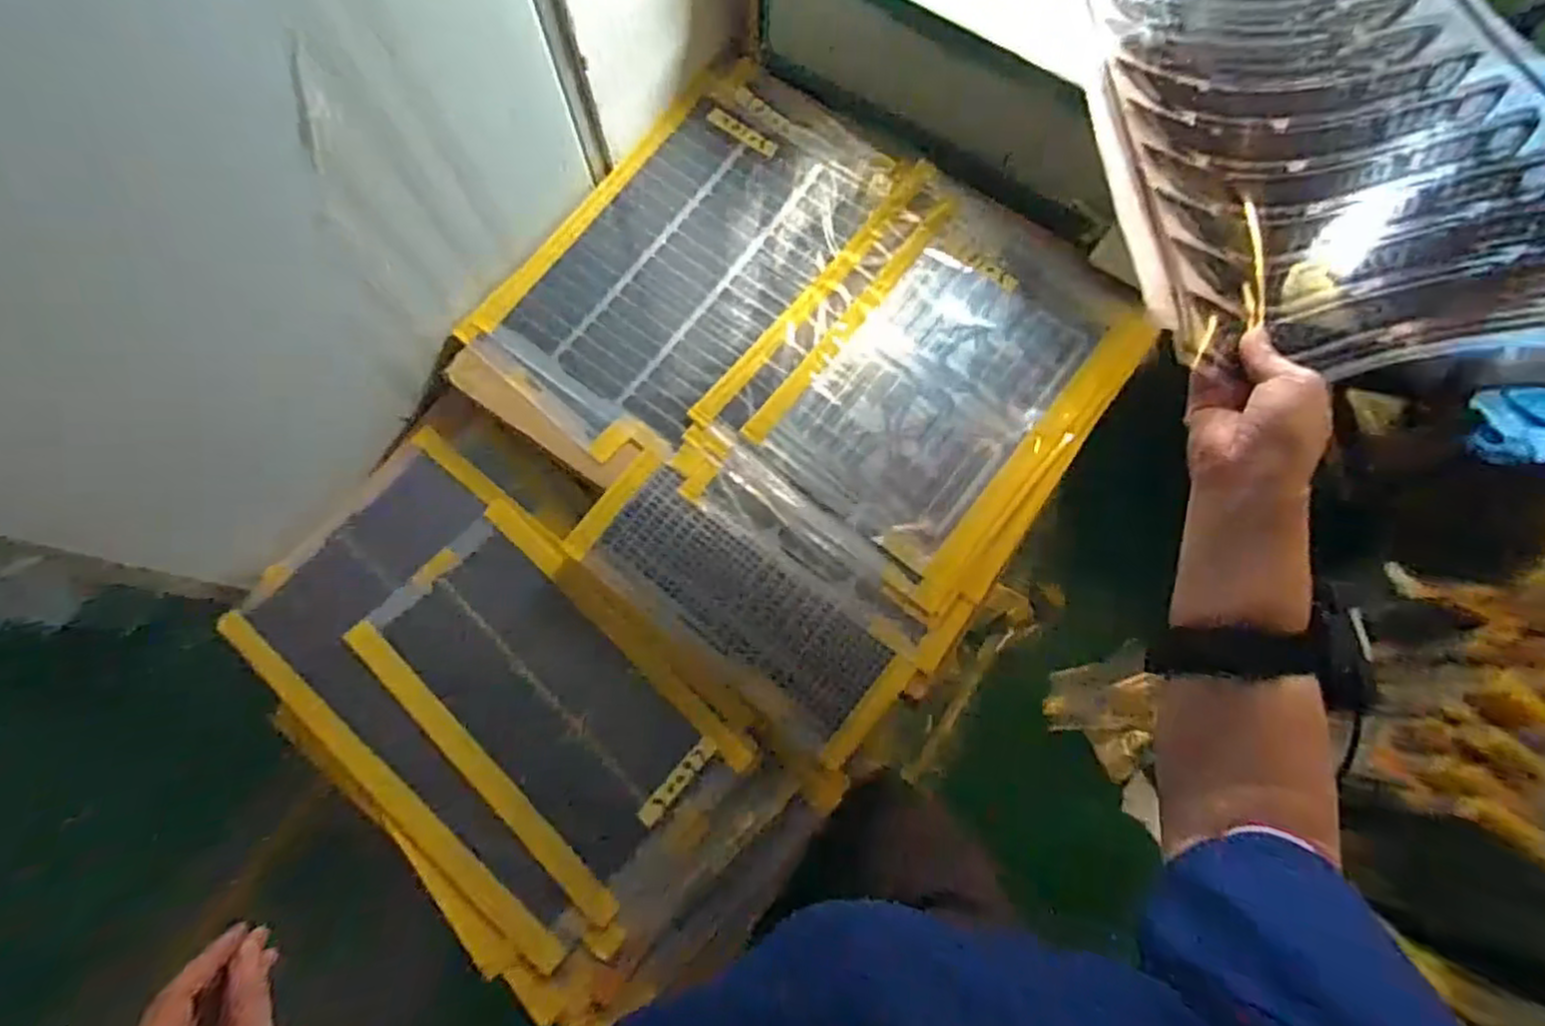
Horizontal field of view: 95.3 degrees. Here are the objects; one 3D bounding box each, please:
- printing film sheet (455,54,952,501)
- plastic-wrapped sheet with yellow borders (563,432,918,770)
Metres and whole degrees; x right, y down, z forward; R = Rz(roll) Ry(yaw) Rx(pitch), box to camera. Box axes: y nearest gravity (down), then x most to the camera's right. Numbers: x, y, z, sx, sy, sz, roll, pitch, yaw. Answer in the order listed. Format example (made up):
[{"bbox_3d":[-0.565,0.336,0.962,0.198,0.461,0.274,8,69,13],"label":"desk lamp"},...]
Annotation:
[{"bbox_3d":[-0.084,-0.314,0.897,0.383,0.012,0.543,38,79,10],"label":"printing film sheet"},{"bbox_3d":[-0.030,0.092,0.800,0.387,0.021,0.184,40,88,7],"label":"plastic-wrapped sheet with yellow borders"}]

